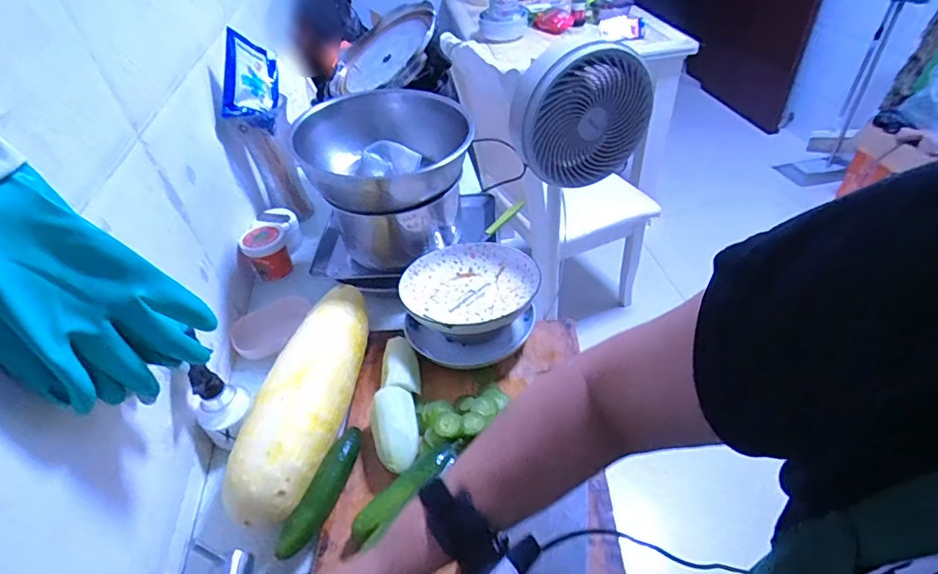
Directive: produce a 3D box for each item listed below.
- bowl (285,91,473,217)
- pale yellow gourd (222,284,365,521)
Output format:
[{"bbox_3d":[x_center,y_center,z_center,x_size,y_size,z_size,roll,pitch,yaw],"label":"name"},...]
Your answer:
[{"bbox_3d":[-0.130,-0.217,0.791,0.248,0.099,0.235,-4,42,3],"label":"bowl"},{"bbox_3d":[-0.198,0.123,0.646,0.088,0.082,0.347,4,43,12],"label":"pale yellow gourd"}]

